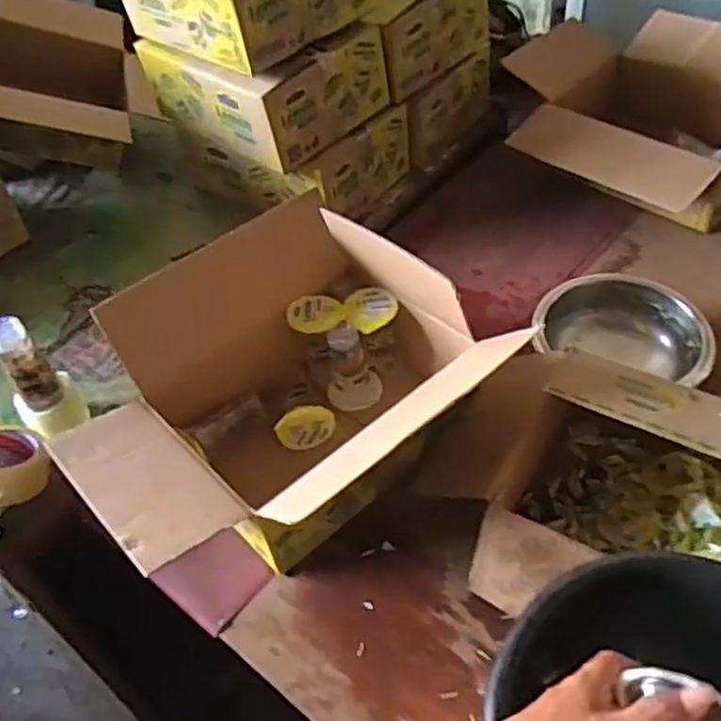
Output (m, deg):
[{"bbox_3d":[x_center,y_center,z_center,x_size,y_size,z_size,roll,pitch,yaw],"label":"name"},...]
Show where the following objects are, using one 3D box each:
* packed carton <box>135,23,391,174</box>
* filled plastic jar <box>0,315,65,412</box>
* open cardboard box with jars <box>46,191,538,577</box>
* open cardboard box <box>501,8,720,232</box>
[{"bbox_3d":[-0.158,-0.456,1.109,0.330,0.142,0.229,34,58,30],"label":"packed carton"},{"bbox_3d":[-0.402,0.007,0.847,0.047,0.128,0.040,-30,52,-21],"label":"filled plastic jar"},{"bbox_3d":[-0.099,0.054,0.826,0.458,0.231,0.372,-26,51,-18],"label":"open cardboard box with jars"},{"bbox_3d":[0.516,-0.392,1.169,0.430,0.181,0.410,29,56,27],"label":"open cardboard box"}]

